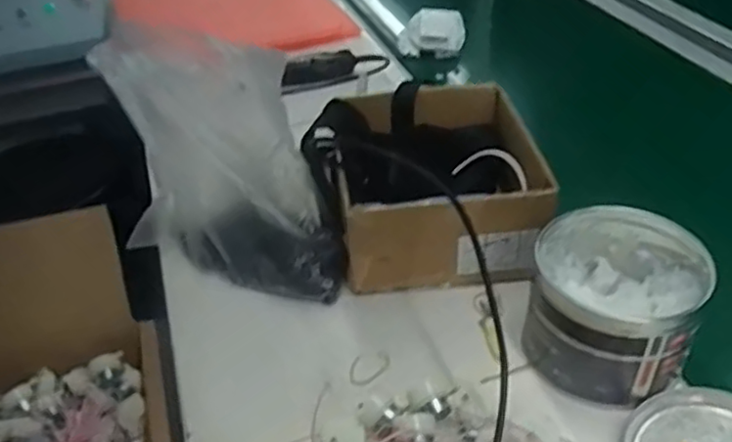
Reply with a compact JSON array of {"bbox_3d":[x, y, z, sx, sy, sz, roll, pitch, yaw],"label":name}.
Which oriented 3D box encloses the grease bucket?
[{"bbox_3d":[0.199,0.061,0.532,0.122,0.103,0.133,9,41,16],"label":"grease bucket"}]

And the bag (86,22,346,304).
[{"bbox_3d":[-0.139,-0.061,0.649,0.264,0.202,0.139,10,42,18],"label":"bag"}]

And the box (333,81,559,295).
[{"bbox_3d":[0.065,-0.041,0.674,0.193,0.106,0.209,-6,39,-1],"label":"box"}]

